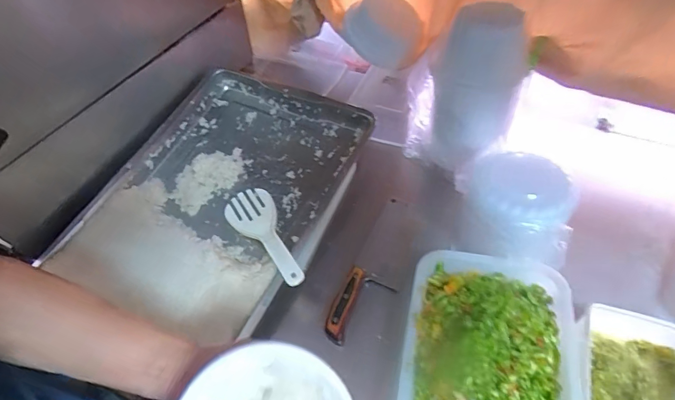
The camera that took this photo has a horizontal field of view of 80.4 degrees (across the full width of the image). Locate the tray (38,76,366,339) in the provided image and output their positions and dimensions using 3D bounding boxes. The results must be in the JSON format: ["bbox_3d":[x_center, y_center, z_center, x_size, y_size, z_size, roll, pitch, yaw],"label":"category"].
[{"bbox_3d":[-0.211,-0.024,0.736,0.401,0.079,0.506,18,56,16],"label":"tray"}]

